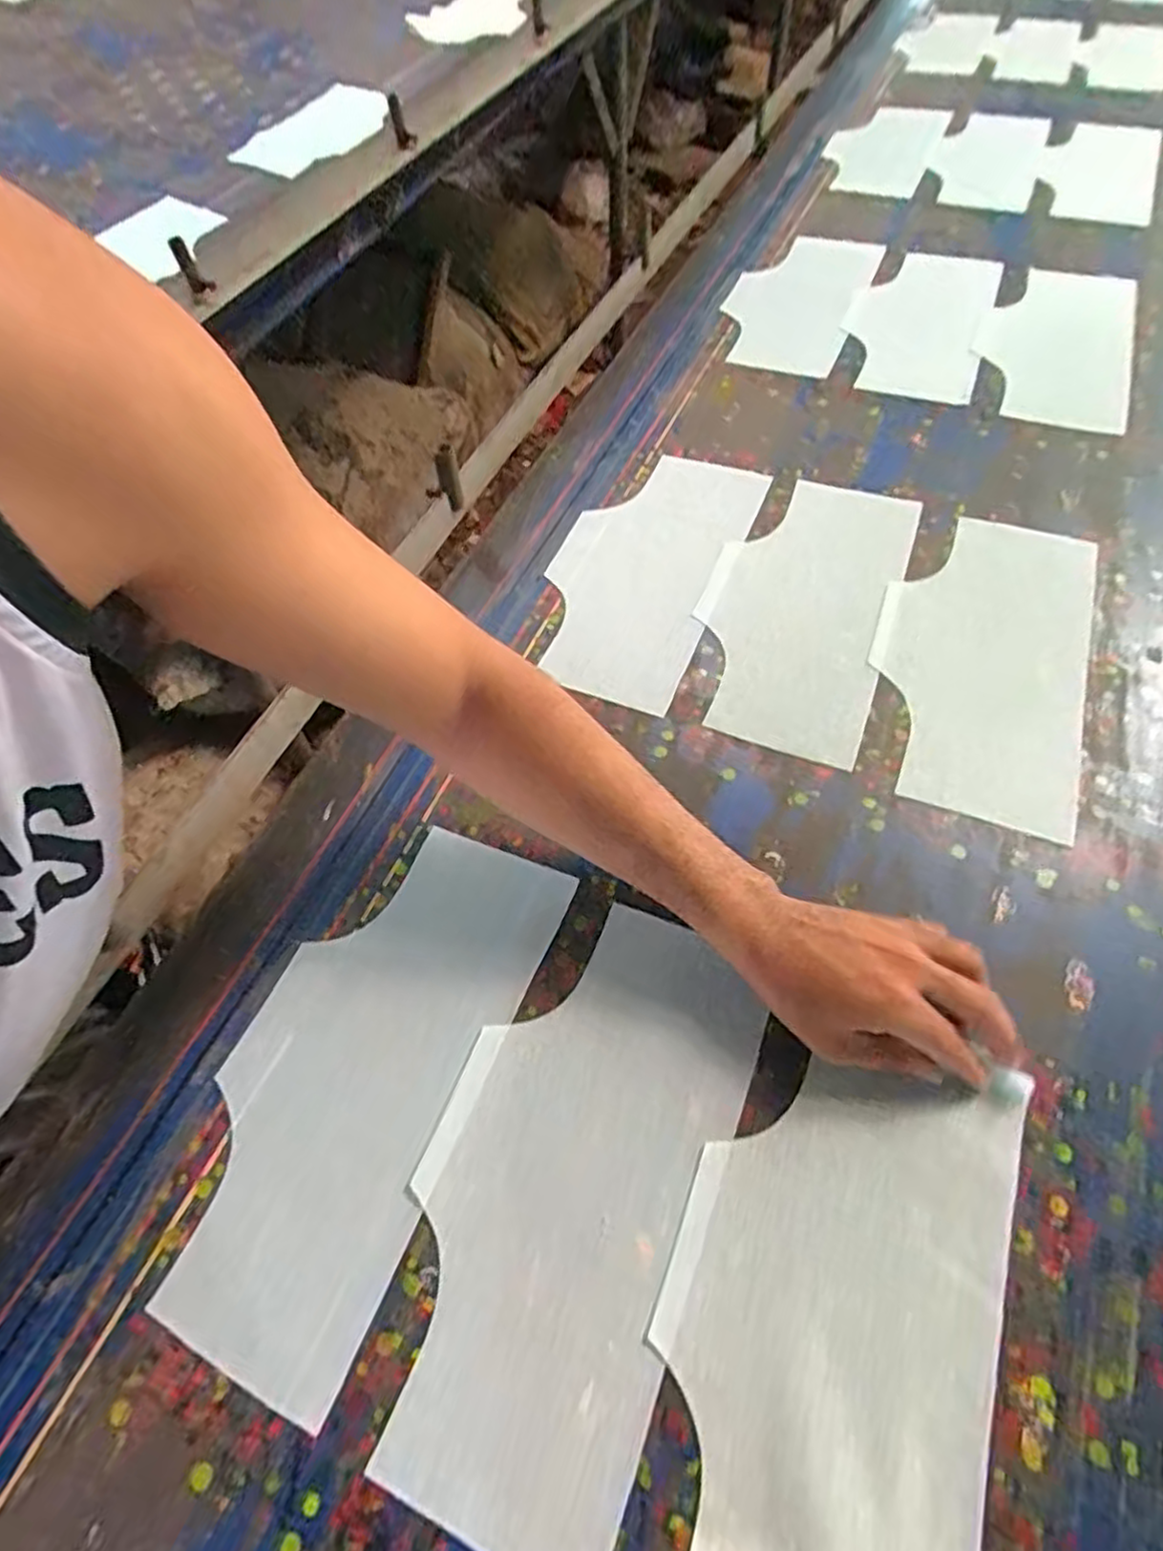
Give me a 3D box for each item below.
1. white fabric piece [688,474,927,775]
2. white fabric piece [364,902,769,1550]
[{"bbox_3d":[0.193,-0.156,0.620,0.158,0.011,0.310,18,60,15],"label":"white fabric piece"},{"bbox_3d":[-0.008,0.232,0.405,0.160,0.008,0.314,19,62,15],"label":"white fabric piece"}]

